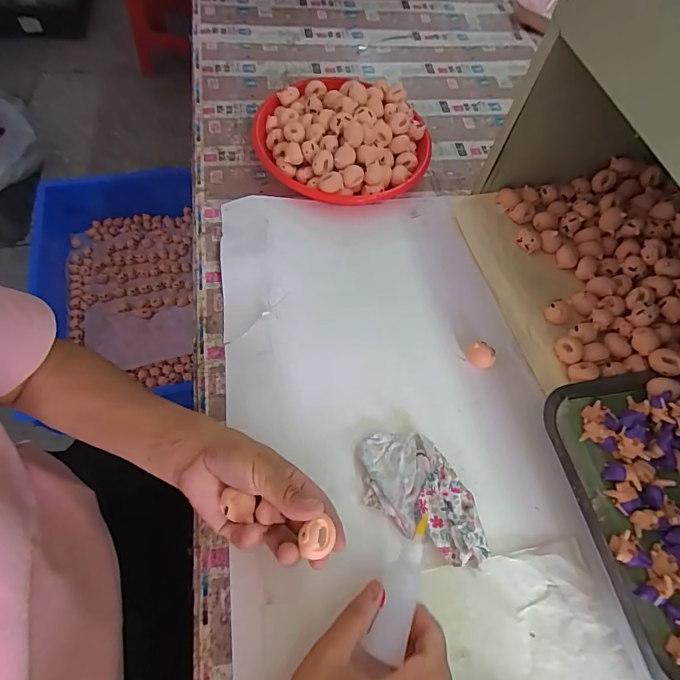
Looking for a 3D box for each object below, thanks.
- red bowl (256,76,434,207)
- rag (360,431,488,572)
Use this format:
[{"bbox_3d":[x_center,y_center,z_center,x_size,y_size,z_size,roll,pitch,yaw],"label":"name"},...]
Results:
[{"bbox_3d":[0.001,-0.271,0.562,0.237,0.070,0.200,4,62,-3],"label":"red bowl"},{"bbox_3d":[0.078,0.140,0.383,0.135,0.022,0.077,33,64,12],"label":"rag"}]

